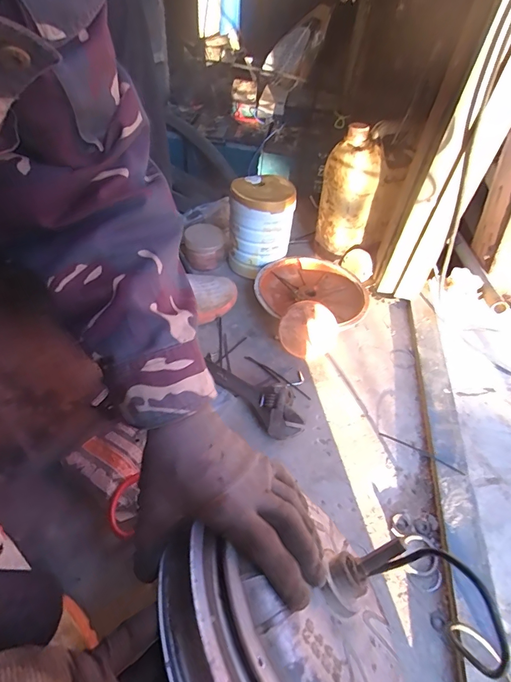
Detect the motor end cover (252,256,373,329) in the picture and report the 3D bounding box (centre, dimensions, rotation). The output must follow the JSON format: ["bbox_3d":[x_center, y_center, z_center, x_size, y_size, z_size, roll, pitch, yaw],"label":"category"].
[{"bbox_3d":[0.105,-0.084,0.750,0.212,0.047,0.211,-26,56,-26],"label":"motor end cover"}]

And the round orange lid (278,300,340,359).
[{"bbox_3d":[0.092,-0.018,0.664,0.099,0.100,0.008,-1,17,11],"label":"round orange lid"}]

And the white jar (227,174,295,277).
[{"bbox_3d":[0.011,-0.232,0.782,0.123,0.171,0.112,5,48,-2],"label":"white jar"}]

